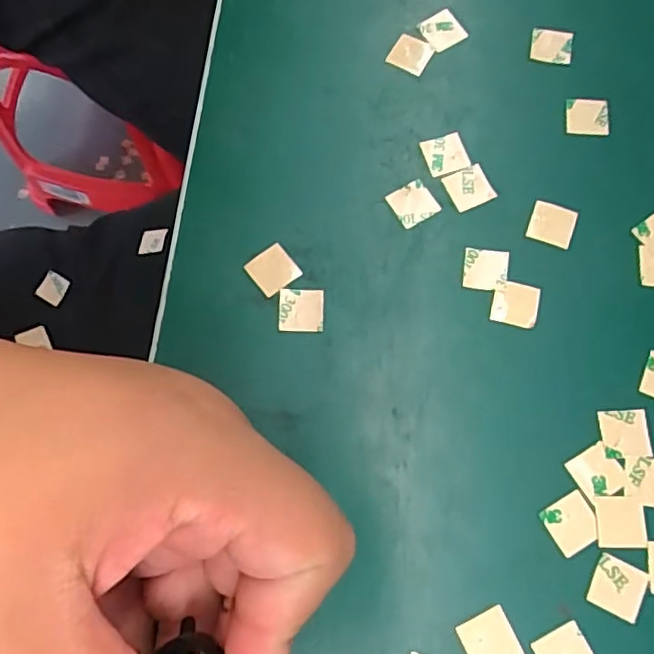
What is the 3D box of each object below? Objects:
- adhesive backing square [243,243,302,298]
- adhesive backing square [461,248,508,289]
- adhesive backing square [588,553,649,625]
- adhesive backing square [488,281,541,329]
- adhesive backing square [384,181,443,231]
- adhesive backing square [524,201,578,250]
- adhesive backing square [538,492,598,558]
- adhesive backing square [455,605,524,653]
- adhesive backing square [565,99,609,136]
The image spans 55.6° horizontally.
[{"bbox_3d":[-0.019,-0.020,0.219,0.015,0.004,0.016,-39,75,-9],"label":"adhesive backing square"},{"bbox_3d":[0.056,-0.020,0.218,0.015,0.004,0.015,8,75,6],"label":"adhesive backing square"},{"bbox_3d":[0.088,0.079,0.188,0.015,0.004,0.015,25,75,9],"label":"adhesive backing square"},{"bbox_3d":[0.065,-0.008,0.214,0.016,0.004,0.015,14,77,6],"label":"adhesive backing square"},{"bbox_3d":[0.031,-0.045,0.226,0.015,0.004,0.014,-32,80,-7],"label":"adhesive backing square"},{"bbox_3d":[0.081,-0.037,0.222,0.016,0.004,0.015,19,83,7],"label":"adhesive backing square"},{"bbox_3d":[0.077,0.062,0.194,0.016,0.004,0.015,-32,76,-7],"label":"adhesive backing square"},{"bbox_3d":[0.048,0.094,0.184,0.016,0.004,0.015,-23,75,-8],"label":"adhesive backing square"},{"bbox_3d":[0.099,-0.079,0.235,0.016,0.004,0.015,3,78,-1],"label":"adhesive backing square"}]

